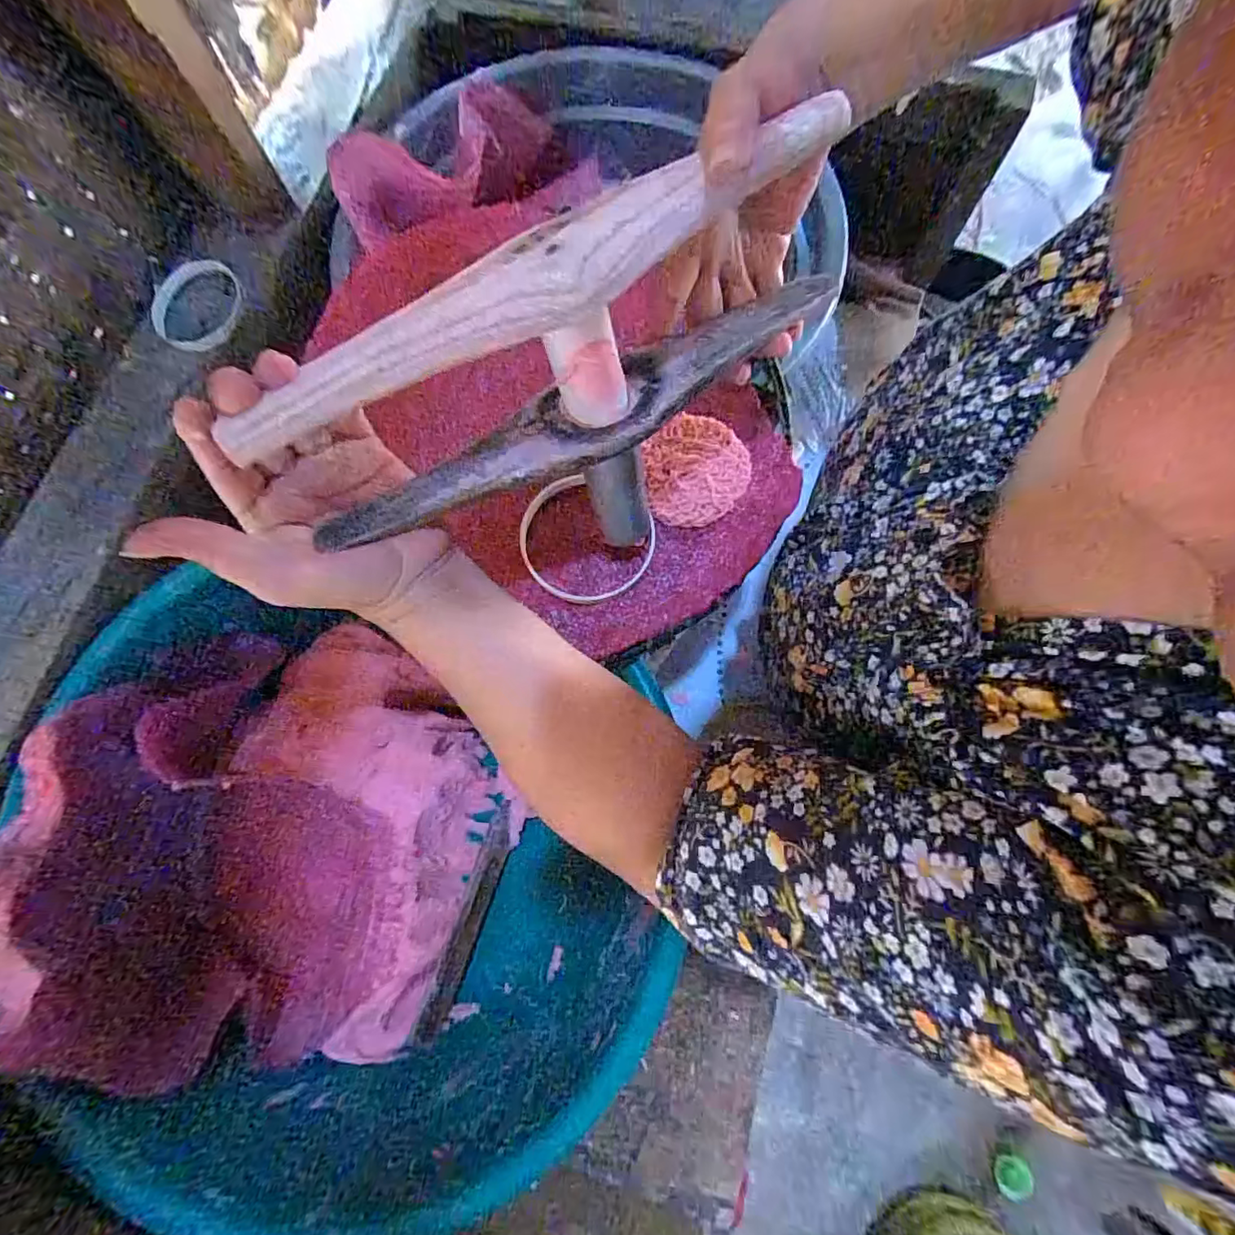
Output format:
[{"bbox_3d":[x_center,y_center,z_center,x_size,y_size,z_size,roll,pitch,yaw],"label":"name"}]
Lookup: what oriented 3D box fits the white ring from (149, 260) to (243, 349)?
[{"bbox_3d":[-0.393,-0.293,0.530,0.012,0.058,0.089,24,86,36],"label":"white ring"}]

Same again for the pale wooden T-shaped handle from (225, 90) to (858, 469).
[{"bbox_3d":[-0.024,-0.127,0.251,0.272,0.073,0.045,-30,74,-6],"label":"pale wooden T-shaped handle"}]

